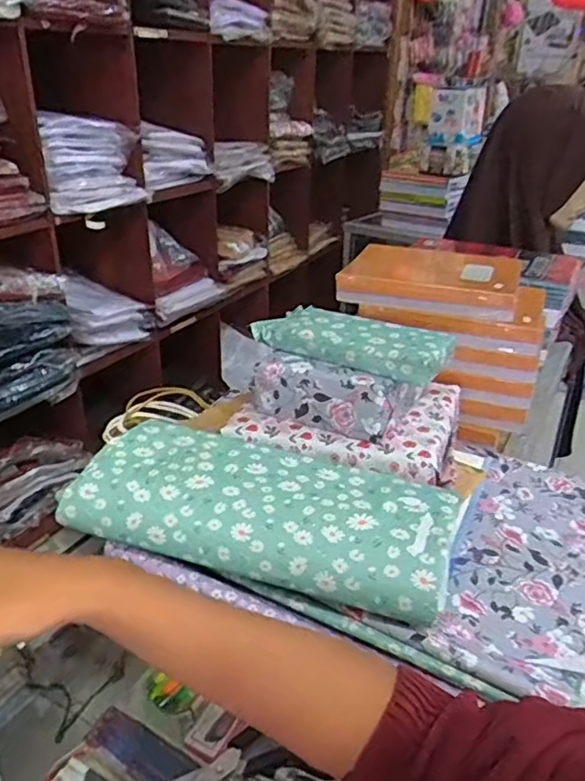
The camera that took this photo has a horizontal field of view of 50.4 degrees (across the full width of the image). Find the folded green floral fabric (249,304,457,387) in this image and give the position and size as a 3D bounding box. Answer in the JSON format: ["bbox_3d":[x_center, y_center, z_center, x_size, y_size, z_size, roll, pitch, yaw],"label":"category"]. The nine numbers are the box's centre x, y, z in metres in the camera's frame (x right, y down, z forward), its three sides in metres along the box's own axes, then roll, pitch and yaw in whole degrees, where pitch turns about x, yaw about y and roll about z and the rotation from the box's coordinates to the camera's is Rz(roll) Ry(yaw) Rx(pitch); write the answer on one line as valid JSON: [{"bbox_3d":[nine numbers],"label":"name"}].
[{"bbox_3d":[0.063,-0.055,0.646,0.199,0.032,0.079,17,31,26],"label":"folded green floral fabric"}]

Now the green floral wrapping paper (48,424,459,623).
[{"bbox_3d":[-0.027,0.100,0.545,0.326,0.039,0.139,12,29,16],"label":"green floral wrapping paper"}]

